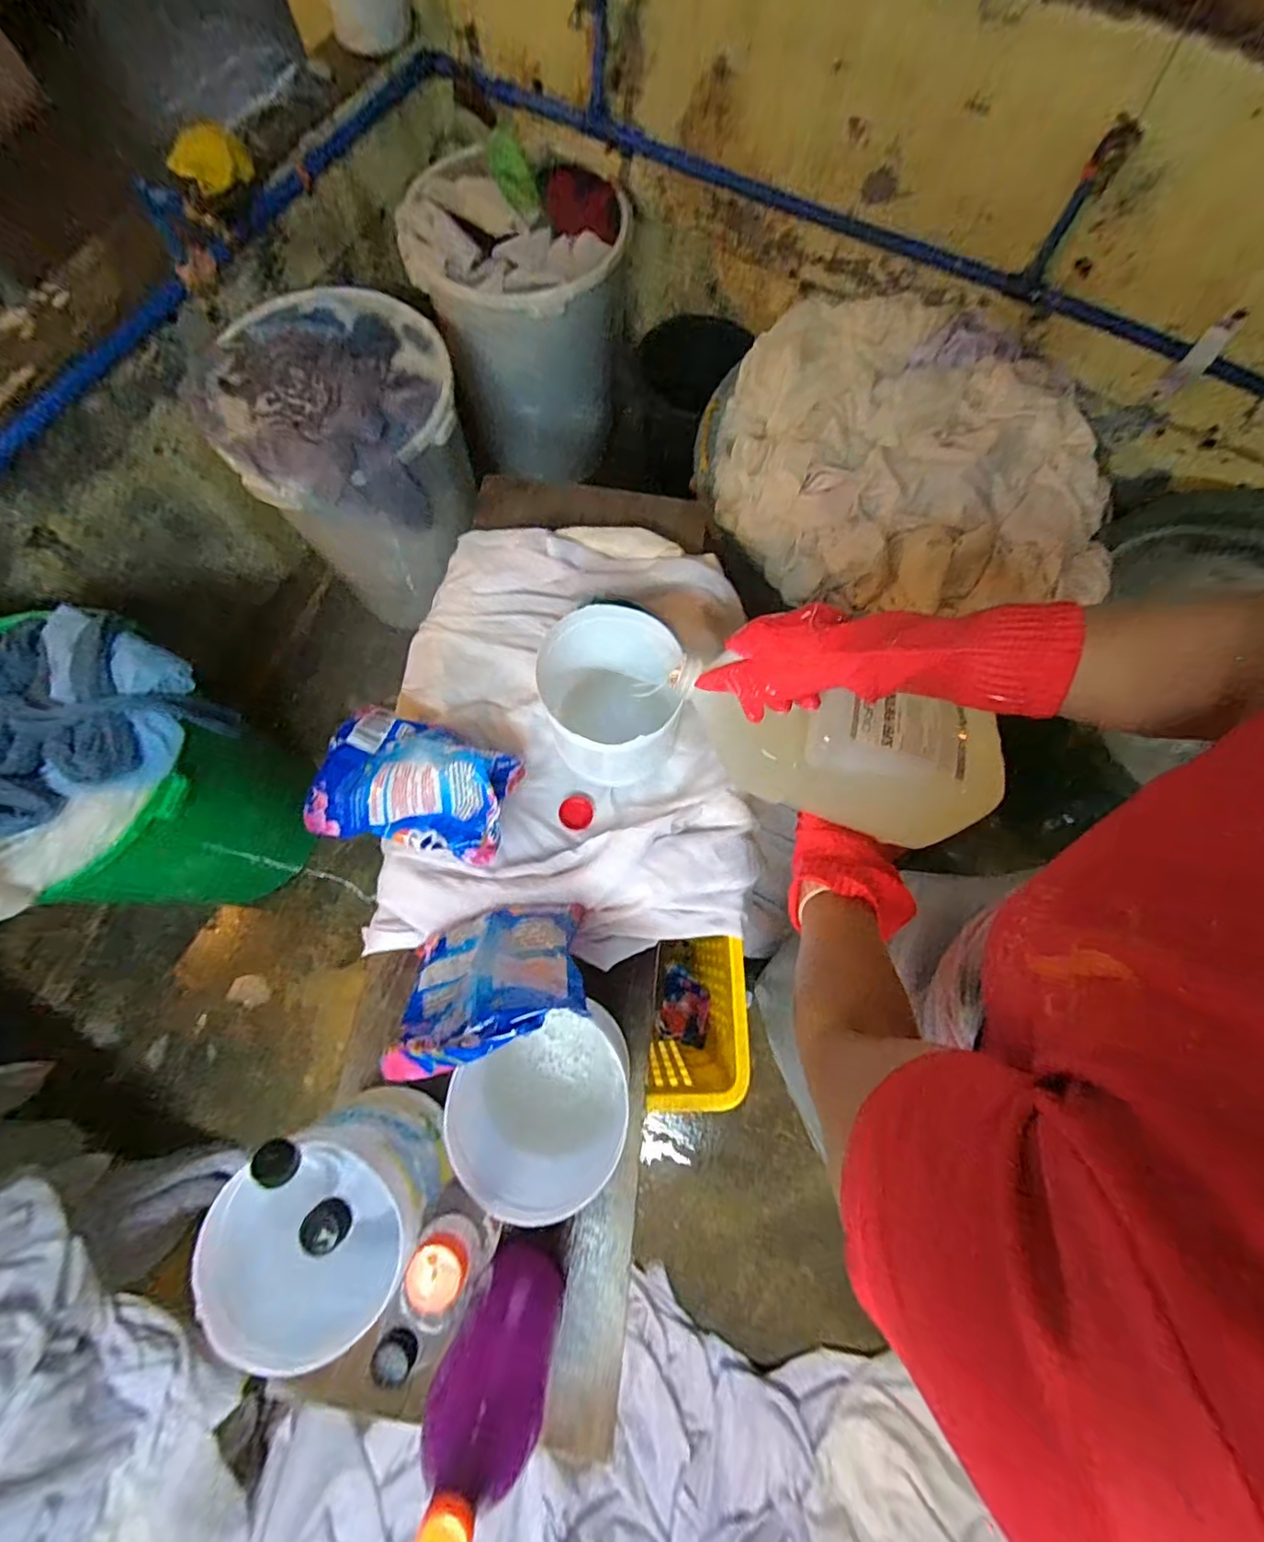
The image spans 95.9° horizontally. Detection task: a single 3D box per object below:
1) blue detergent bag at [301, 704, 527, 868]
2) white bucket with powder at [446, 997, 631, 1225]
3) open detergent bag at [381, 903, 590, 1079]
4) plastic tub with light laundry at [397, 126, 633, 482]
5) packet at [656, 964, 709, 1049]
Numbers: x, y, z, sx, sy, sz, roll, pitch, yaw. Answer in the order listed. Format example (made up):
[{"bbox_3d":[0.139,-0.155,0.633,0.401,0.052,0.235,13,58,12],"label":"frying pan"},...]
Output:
[{"bbox_3d":[-0.240,0.006,0.635,0.220,0.078,0.159,11,74,2],"label":"blue detergent bag"},{"bbox_3d":[-0.072,0.316,0.541,0.150,0.152,0.142,0,73,-1],"label":"white bucket with powder"},{"bbox_3d":[-0.128,0.200,0.541,0.170,0.203,0.050,-15,107,-7],"label":"open detergent bag"},{"bbox_3d":[-0.229,-1.022,1.300,0.397,0.466,0.420,0,73,-1],"label":"plastic tub with light laundry"},{"bbox_3d":[0.079,0.350,0.849,0.073,0.040,0.105,13,74,3],"label":"packet"}]

